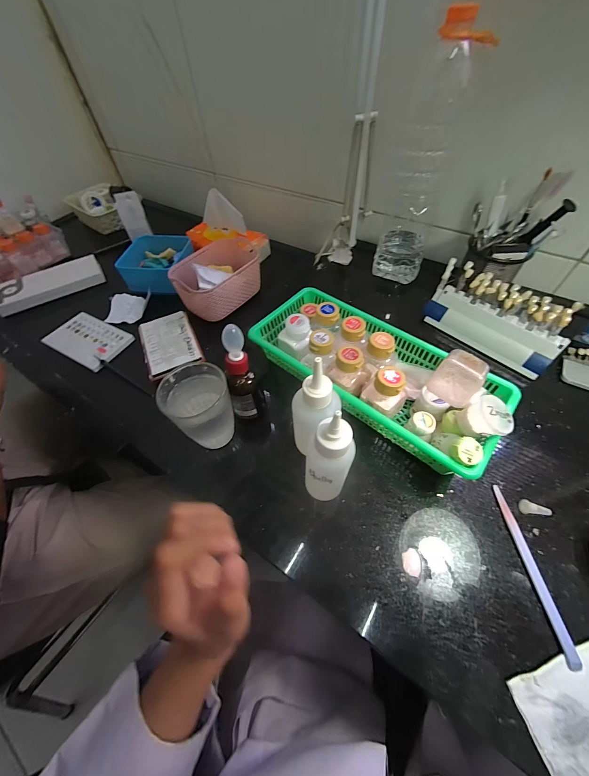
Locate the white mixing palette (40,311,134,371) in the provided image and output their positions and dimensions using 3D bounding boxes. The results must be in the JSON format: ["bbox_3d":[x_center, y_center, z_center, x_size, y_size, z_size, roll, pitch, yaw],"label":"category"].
[{"bbox_3d":[-0.396,-0.095,0.548,0.150,0.011,0.100,23,59,16],"label":"white mixing palette"}]

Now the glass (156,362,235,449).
[{"bbox_3d":[-0.098,0.023,0.310,0.065,0.094,0.063,-27,59,-17],"label":"glass"}]

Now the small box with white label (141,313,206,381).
[{"bbox_3d":[-0.231,-0.084,0.527,0.096,0.014,0.147,-22,57,-14],"label":"small box with white label"}]

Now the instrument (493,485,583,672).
[{"bbox_3d":[0.216,0.160,0.260,0.010,0.006,0.138,-2,55,0],"label":"instrument"}]

